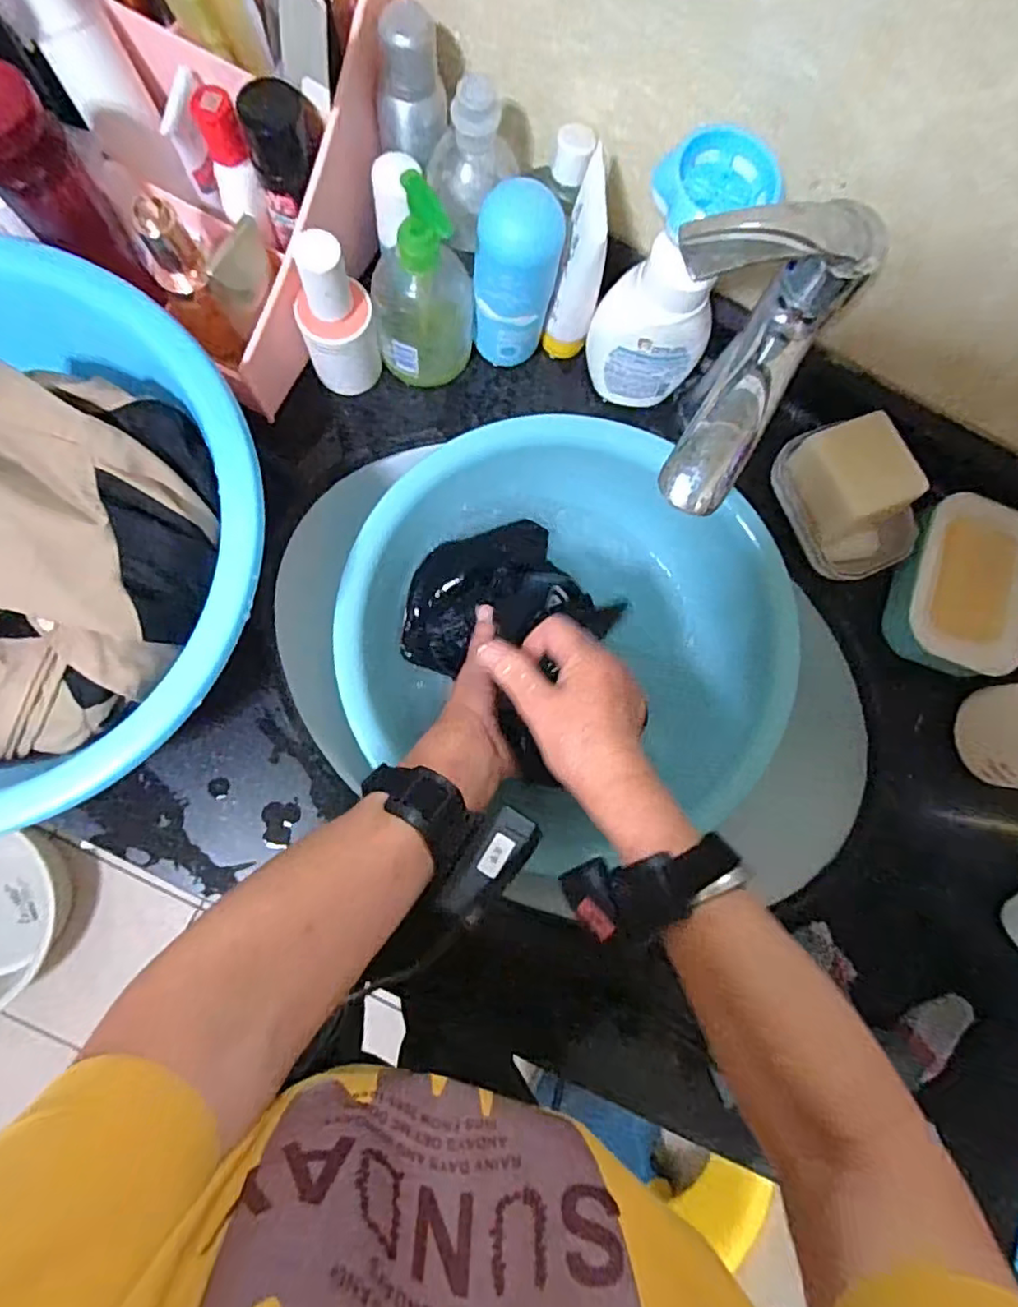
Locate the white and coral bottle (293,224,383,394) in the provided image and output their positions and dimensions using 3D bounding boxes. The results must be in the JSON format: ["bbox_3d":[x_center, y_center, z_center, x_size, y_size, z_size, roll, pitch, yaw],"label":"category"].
[{"bbox_3d":[-0.116,-0.223,0.423,0.048,0.121,0.039,-10,84,-7],"label":"white and coral bottle"}]

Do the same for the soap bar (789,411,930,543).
[{"bbox_3d":[0.256,-0.132,0.461,0.073,0.035,0.076,-23,86,-8],"label":"soap bar"}]

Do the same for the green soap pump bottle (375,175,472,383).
[{"bbox_3d":[-0.058,-0.242,0.423,0.068,0.143,0.055,-7,84,-6],"label":"green soap pump bottle"}]

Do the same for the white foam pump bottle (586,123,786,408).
[{"bbox_3d":[0.106,-0.238,0.414,0.080,0.167,0.068,28,81,-2],"label":"white foam pump bottle"}]

